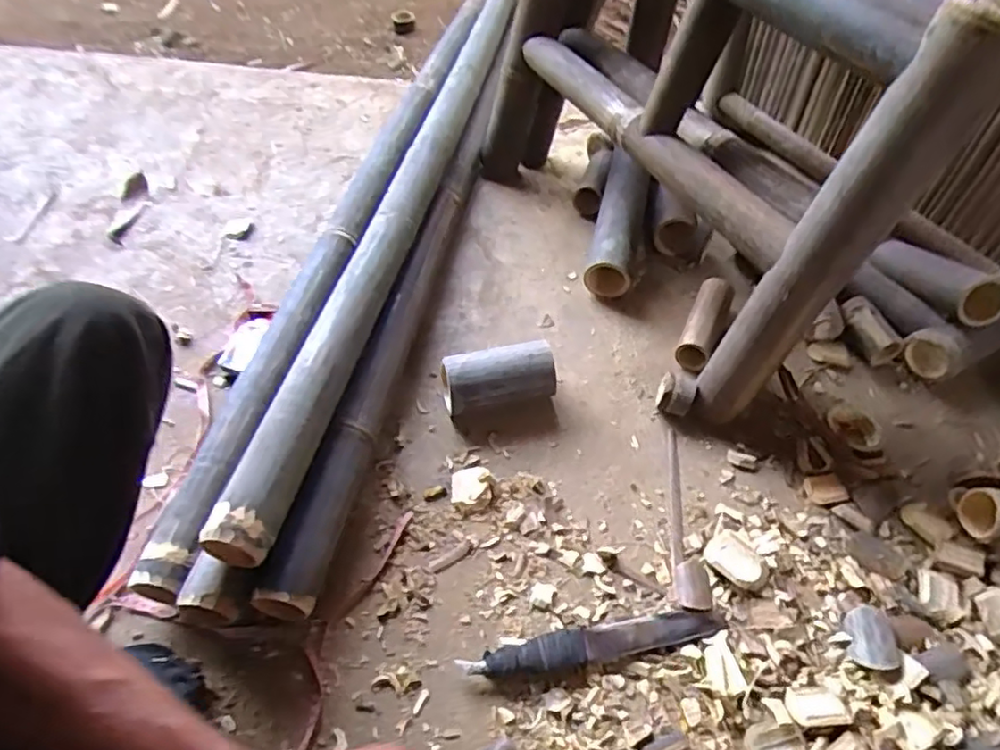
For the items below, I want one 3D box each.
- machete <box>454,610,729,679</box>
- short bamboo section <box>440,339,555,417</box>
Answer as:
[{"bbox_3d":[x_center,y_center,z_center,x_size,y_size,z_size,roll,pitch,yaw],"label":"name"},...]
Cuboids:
[{"bbox_3d":[0.101,0.283,0.655,0.281,0.021,0.036,-8,53,-9],"label":"machete"},{"bbox_3d":[-0.001,0.010,0.828,0.144,0.074,0.072,-8,53,-9],"label":"short bamboo section"}]

